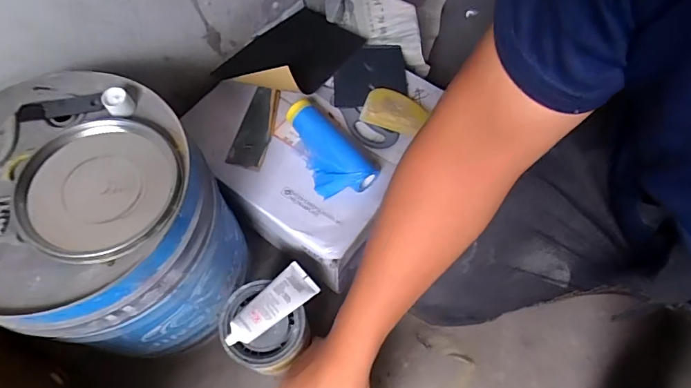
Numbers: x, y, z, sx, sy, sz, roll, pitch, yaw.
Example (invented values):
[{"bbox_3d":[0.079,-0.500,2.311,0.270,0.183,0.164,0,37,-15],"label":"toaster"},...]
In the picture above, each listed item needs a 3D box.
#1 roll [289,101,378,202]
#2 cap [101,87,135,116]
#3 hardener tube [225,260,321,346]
[{"bbox_3d":[-0.031,-0.063,0.630,0.084,0.044,0.163,-37,68,-17],"label":"roll"},{"bbox_3d":[-0.234,-0.094,0.456,0.025,0.021,0.024,0,62,1],"label":"cap"},{"bbox_3d":[-0.095,0.143,0.564,0.125,0.032,0.050,-41,69,-18],"label":"hardener tube"}]

